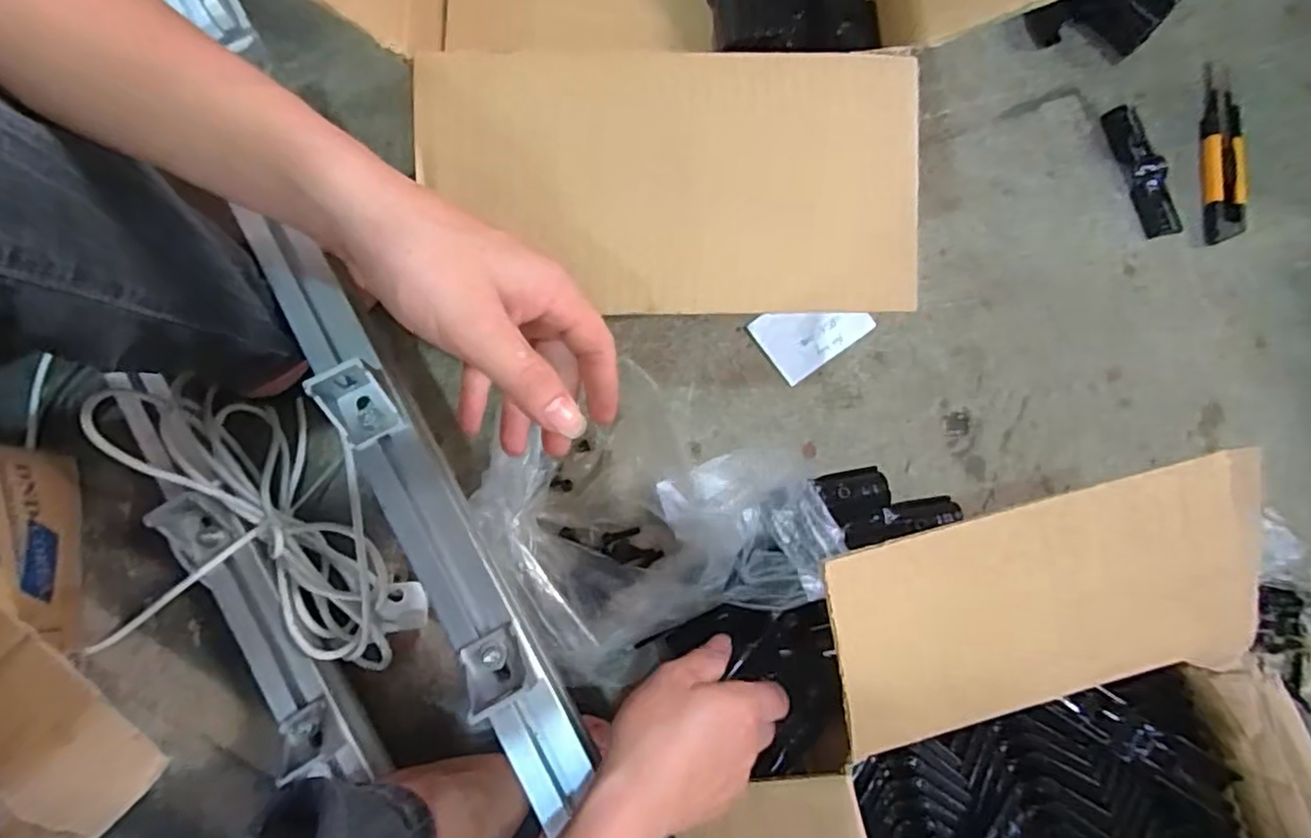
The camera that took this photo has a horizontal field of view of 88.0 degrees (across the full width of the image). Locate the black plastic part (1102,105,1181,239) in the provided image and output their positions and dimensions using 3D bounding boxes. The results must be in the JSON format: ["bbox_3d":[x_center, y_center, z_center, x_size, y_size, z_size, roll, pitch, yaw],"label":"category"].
[{"bbox_3d":[0.454,-0.231,0.631,0.034,0.016,0.128,-14,78,-3],"label":"black plastic part"}]

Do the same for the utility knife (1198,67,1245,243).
[{"bbox_3d":[0.526,-0.245,0.631,0.038,0.012,0.173,6,78,2],"label":"utility knife"}]

